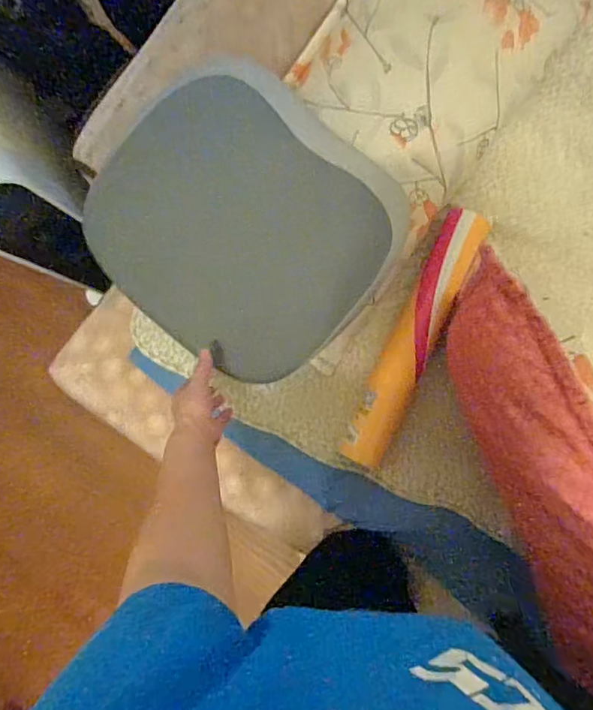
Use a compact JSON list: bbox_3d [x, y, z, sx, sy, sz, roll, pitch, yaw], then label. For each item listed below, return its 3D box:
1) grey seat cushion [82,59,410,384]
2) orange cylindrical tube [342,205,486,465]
[{"bbox_3d":[-0.061,-0.172,0.696,0.380,0.053,0.351,39,93,-16],"label":"grey seat cushion"},{"bbox_3d":[0.174,-0.027,0.755,0.066,0.057,0.398,25,89,5],"label":"orange cylindrical tube"}]

